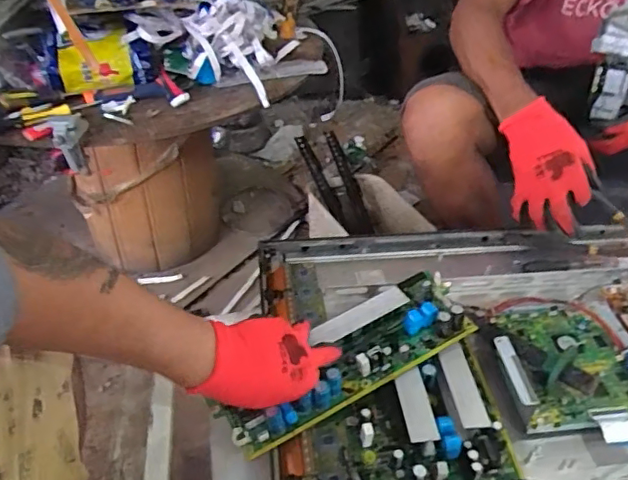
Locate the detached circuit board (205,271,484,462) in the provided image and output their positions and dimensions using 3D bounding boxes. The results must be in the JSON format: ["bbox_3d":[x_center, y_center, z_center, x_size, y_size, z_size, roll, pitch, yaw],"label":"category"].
[{"bbox_3d":[0.040,0.133,0.628,0.302,0.043,0.100,-31,49,-19],"label":"detached circuit board"}]

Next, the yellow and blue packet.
[{"bbox_3d":[-0.325,-0.267,0.846,0.156,0.074,0.055,-10,41,-13],"label":"yellow and blue packet"}]

